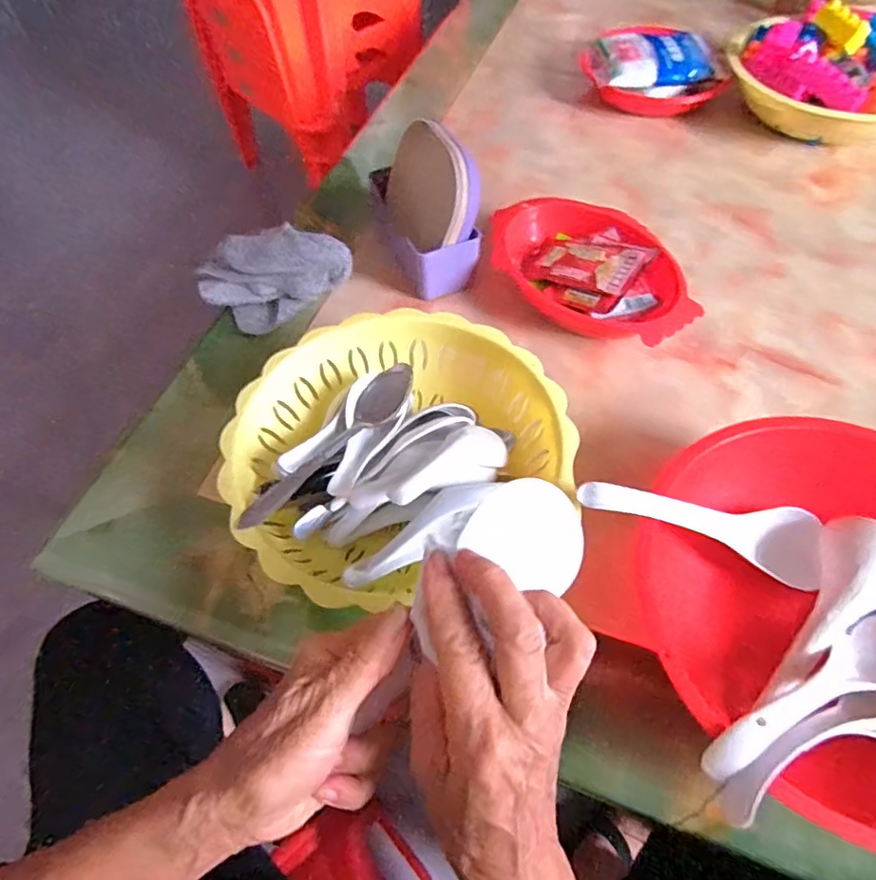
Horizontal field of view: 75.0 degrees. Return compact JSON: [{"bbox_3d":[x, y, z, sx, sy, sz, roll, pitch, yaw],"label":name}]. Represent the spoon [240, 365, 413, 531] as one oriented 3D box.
[{"bbox_3d":[-0.079,0.000,0.425,0.035,0.023,0.172,34,65,21],"label":"spoon"}]

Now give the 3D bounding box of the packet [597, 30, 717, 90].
[{"bbox_3d":[0.280,-0.500,0.746,0.137,0.023,0.105,-6,58,-1],"label":"packet"}]

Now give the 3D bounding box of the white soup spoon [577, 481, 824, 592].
[{"bbox_3d":[0.183,0.056,0.385,0.190,0.034,0.048,18,55,-20],"label":"white soup spoon"}]

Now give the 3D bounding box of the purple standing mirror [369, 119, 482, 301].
[{"bbox_3d":[-0.015,-0.234,0.568,0.077,0.129,0.147,-21,59,-11],"label":"purple standing mirror"}]

